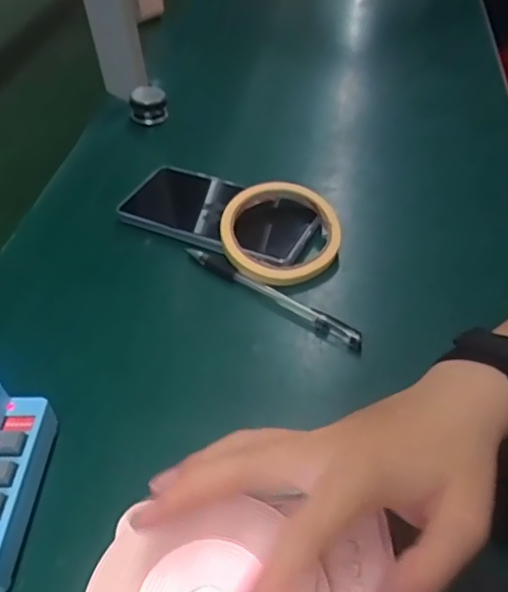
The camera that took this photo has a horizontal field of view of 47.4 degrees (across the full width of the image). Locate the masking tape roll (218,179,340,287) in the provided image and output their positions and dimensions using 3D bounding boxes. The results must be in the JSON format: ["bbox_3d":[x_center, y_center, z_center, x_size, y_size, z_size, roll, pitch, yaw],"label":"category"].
[{"bbox_3d":[0.022,-0.053,0.461,0.093,0.015,0.093,1,61,-3],"label":"masking tape roll"}]

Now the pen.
[{"bbox_3d":[0.011,-0.002,0.430,0.158,0.013,0.010,28,54,29],"label":"pen"}]

